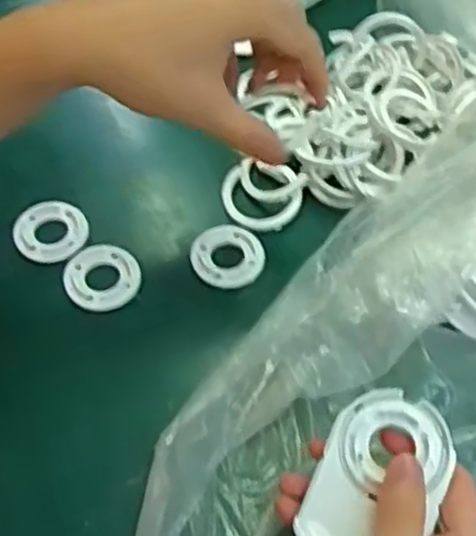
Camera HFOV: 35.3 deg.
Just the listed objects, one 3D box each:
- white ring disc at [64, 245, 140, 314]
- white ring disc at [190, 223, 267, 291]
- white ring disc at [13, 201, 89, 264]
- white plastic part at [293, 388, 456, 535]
[{"bbox_3d":[-0.082,0.006,0.452,0.044,0.007,0.044,1,58,-2],"label":"white ring disc"},{"bbox_3d":[-0.006,-0.007,0.468,0.044,0.010,0.042,1,58,-2],"label":"white ring disc"},{"bbox_3d":[-0.117,-0.023,0.468,0.044,0.004,0.042,1,58,-2],"label":"white ring disc"},{"bbox_3d":[0.064,0.098,0.345,0.053,0.012,0.083,18,73,21],"label":"white plastic part"}]

